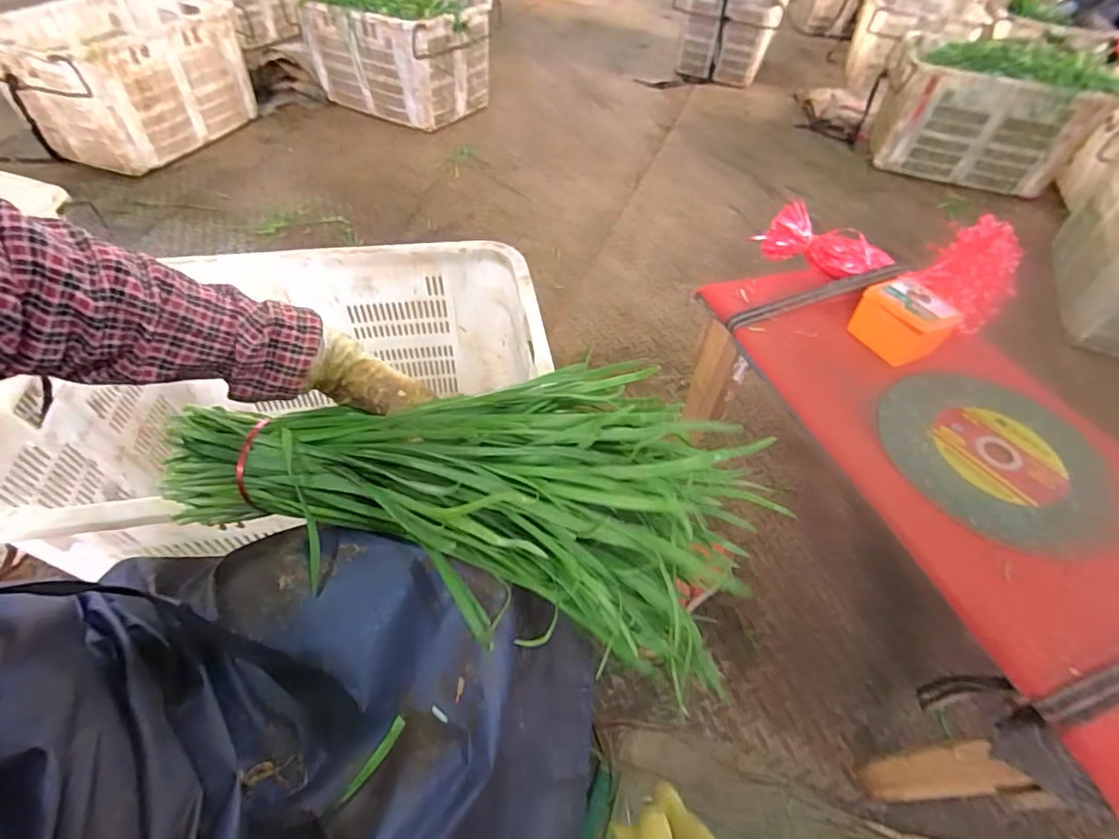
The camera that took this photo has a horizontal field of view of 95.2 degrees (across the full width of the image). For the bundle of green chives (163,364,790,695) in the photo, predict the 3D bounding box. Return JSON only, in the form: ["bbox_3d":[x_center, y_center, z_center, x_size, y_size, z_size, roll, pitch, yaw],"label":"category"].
[{"bbox_3d":[-0.099,0.044,0.422,0.463,0.125,0.212,6,50,8],"label":"bundle of green chives"}]

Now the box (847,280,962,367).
[{"bbox_3d":[0.478,-0.139,0.713,0.097,0.064,0.109,-31,59,-26],"label":"box"}]

